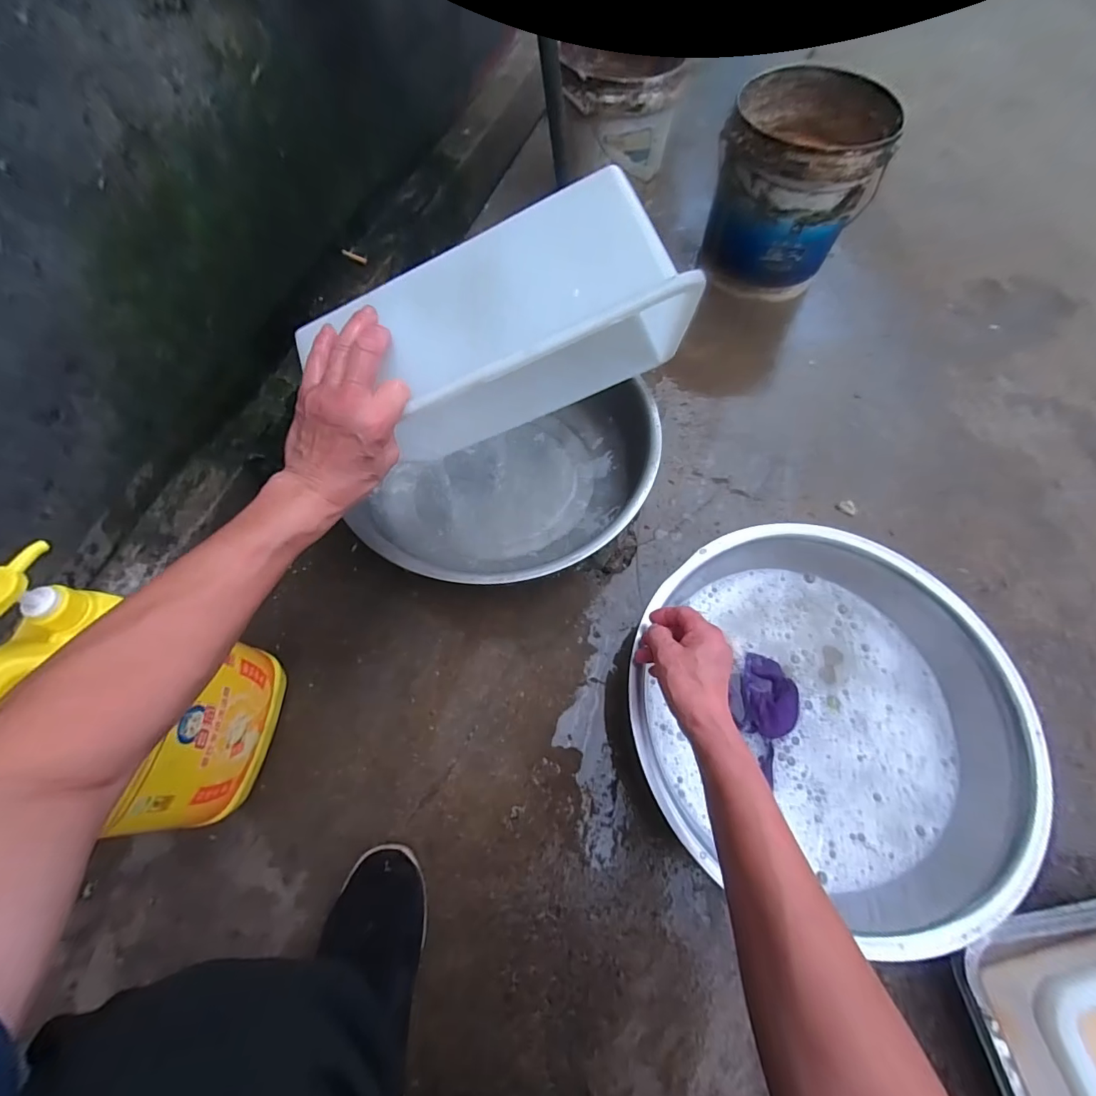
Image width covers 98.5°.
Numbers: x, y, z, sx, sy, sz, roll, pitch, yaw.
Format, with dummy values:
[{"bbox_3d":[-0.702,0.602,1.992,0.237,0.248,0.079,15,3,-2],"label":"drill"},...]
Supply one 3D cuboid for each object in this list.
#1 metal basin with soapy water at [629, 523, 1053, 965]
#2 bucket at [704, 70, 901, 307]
[{"bbox_3d":[0.301,0.169,0.537,0.380,0.113,0.378,0,66,0],"label":"metal basin with soapy water"},{"bbox_3d":[0.410,-0.612,0.806,0.233,0.217,0.264,22,68,10],"label":"bucket"}]

